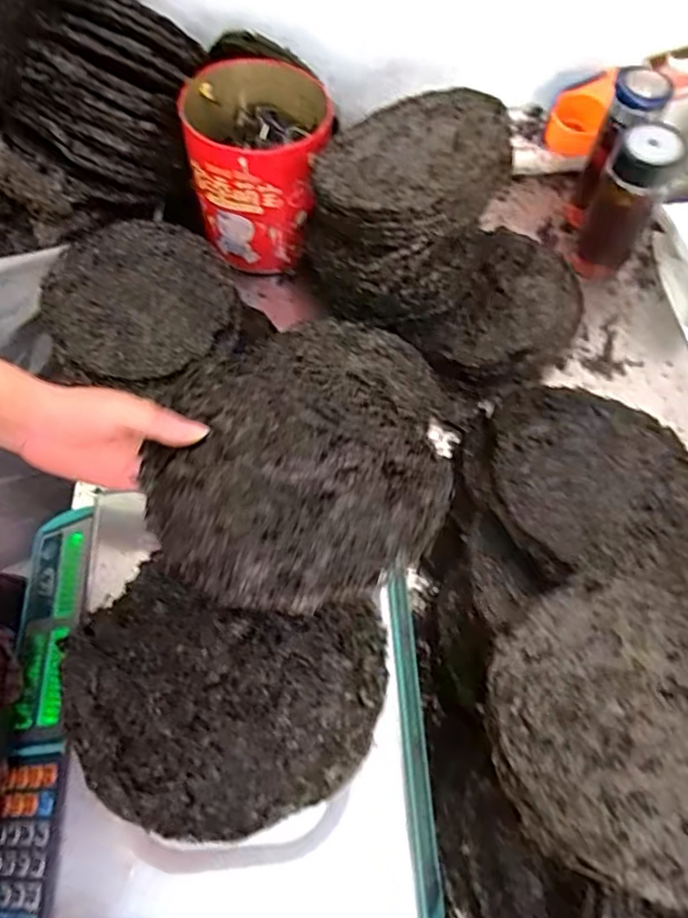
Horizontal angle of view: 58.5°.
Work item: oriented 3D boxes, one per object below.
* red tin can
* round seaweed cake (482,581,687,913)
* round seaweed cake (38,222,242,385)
[{"bbox_3d":[-0.101,-0.354,0.763,0.169,0.179,0.151,-8,64,-4],"label":"red tin can"},{"bbox_3d":[0.194,0.167,0.388,0.197,0.026,0.188,-2,42,2],"label":"round seaweed cake"},{"bbox_3d":[-0.222,-0.174,0.667,0.189,0.021,0.192,0,64,0],"label":"round seaweed cake"}]

